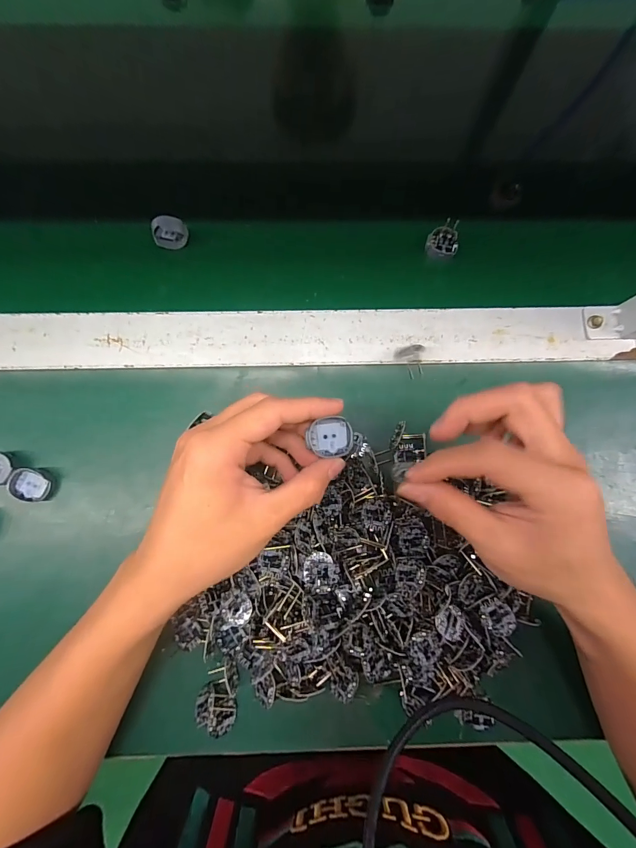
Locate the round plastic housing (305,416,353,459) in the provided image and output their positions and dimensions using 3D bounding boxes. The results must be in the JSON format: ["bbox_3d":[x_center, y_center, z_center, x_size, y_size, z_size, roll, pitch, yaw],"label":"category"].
[{"bbox_3d":[0.007,0.008,0.224,0.028,0.012,0.022,-2,81,-1],"label":"round plastic housing"}]

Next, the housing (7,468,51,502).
[{"bbox_3d":[-0.226,0.049,0.297,0.026,0.019,0.025,0,81,-1],"label":"housing"}]

